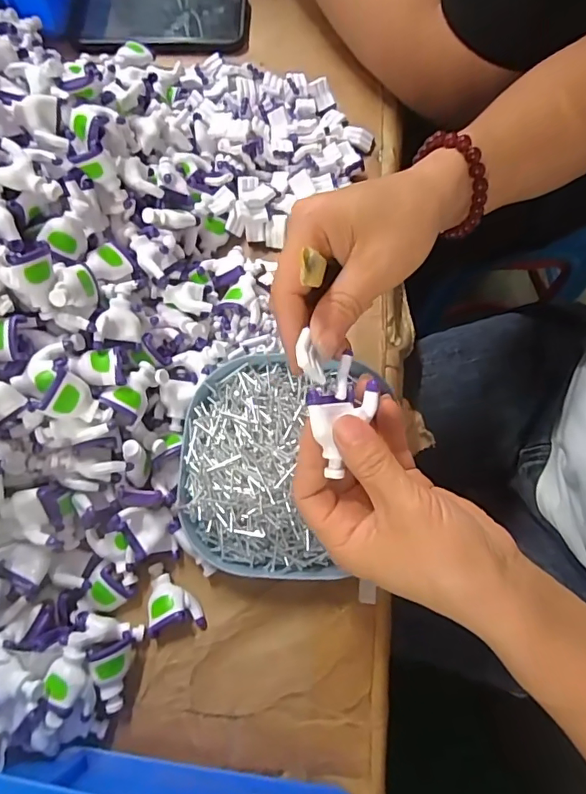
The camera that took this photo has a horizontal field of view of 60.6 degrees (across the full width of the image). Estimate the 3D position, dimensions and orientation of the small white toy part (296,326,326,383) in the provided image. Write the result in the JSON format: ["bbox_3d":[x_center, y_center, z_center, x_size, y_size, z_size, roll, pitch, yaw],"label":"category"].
[{"bbox_3d":[0.007,-0.018,0.233,0.010,0.010,0.026,-12,72,-4],"label":"small white toy part"}]

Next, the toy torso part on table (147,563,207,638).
[{"bbox_3d":[-0.075,0.127,0.317,0.032,0.015,0.042,-8,72,-3],"label":"toy torso part on table"}]

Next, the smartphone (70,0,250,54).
[{"bbox_3d":[-0.125,-0.356,0.464,0.166,0.014,0.083,5,72,2],"label":"smartphone"}]

